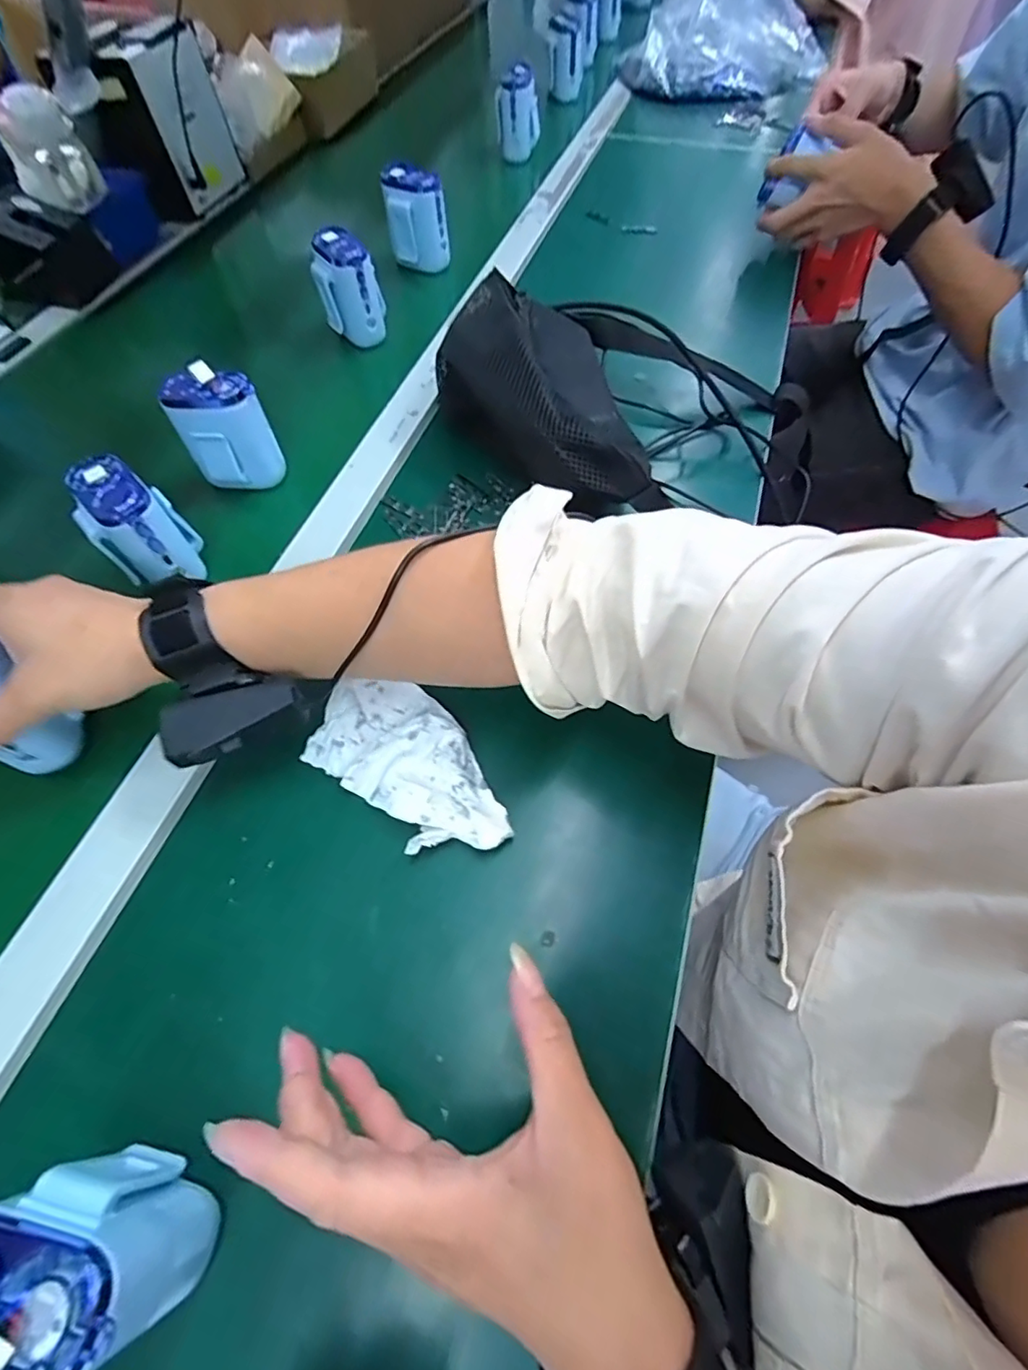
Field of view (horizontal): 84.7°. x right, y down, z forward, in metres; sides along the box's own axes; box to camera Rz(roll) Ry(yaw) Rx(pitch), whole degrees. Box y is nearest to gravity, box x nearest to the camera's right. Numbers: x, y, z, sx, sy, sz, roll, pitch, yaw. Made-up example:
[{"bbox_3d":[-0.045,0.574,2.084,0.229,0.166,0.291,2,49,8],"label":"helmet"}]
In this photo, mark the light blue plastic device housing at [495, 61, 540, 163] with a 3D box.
[{"bbox_3d":[0.006,-0.797,0.789,0.060,0.081,0.051,0,61,2],"label":"light blue plastic device housing"}]

